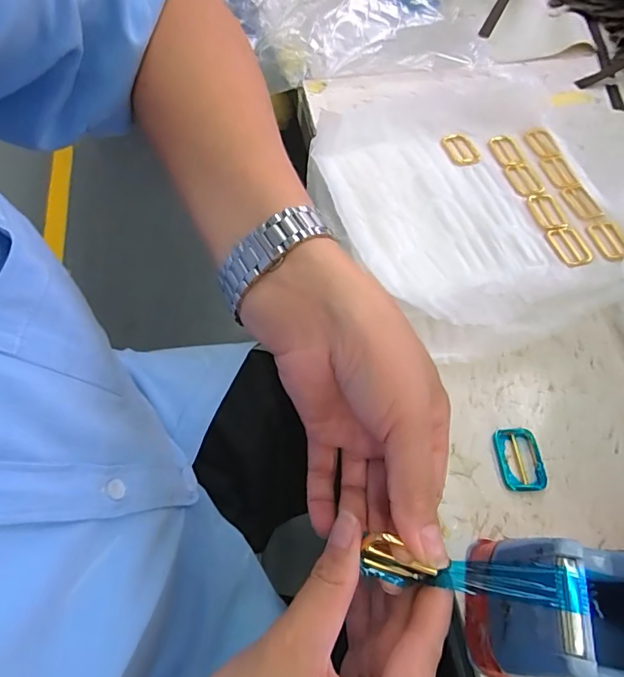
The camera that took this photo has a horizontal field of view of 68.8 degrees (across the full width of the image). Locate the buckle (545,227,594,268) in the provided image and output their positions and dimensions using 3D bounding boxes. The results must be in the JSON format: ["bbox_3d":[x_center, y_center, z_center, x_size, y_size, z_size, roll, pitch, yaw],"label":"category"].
[{"bbox_3d":[0.246,-0.087,0.433,0.036,0.004,0.045,-17,62,-11],"label":"buckle"}]

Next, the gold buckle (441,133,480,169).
[{"bbox_3d":[0.163,-0.205,0.497,0.030,0.005,0.050,-12,61,-8],"label":"gold buckle"}]

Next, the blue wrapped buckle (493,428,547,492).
[{"bbox_3d":[0.150,0.087,0.329,0.031,0.005,0.045,-2,60,-3],"label":"blue wrapped buckle"}]

